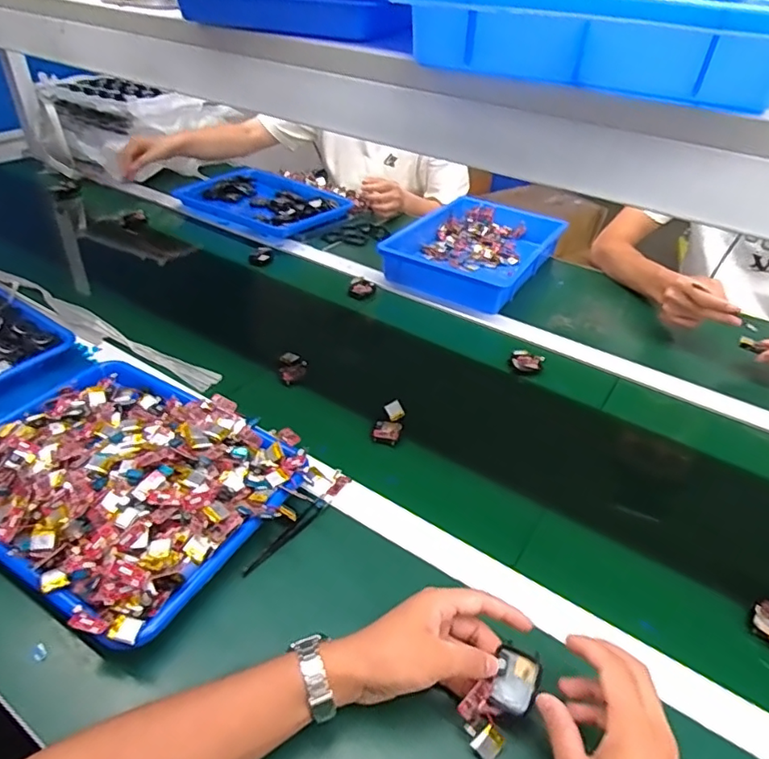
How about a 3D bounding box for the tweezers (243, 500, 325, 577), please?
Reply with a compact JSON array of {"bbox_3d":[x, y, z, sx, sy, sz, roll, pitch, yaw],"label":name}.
[{"bbox_3d":[-0.100,0.161,0.563,0.011,0.014,0.109,26,45,27],"label":"tweezers"}]

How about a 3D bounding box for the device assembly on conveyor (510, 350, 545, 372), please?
[{"bbox_3d":[0.210,-0.027,0.818,0.043,0.011,0.037,22,43,23],"label":"device assembly on conveyor"}]

